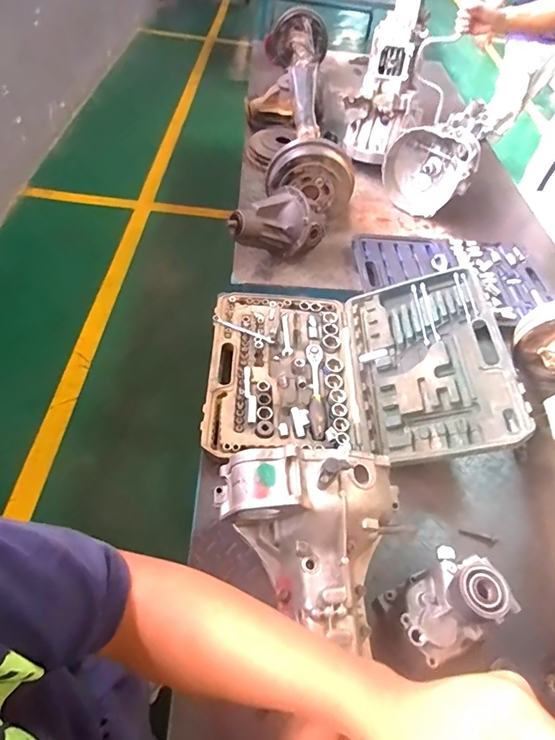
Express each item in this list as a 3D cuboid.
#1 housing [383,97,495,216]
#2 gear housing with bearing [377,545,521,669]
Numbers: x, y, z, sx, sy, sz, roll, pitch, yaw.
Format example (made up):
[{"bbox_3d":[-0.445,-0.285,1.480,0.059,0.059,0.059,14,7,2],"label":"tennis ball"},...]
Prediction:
[{"bbox_3d":[0.506,-0.696,1.476,0.284,0.328,0.161,27,54,15],"label":"housing"},{"bbox_3d":[0.262,0.369,0.714,0.157,0.174,0.124,-24,58,-23],"label":"gear housing with bearing"}]

